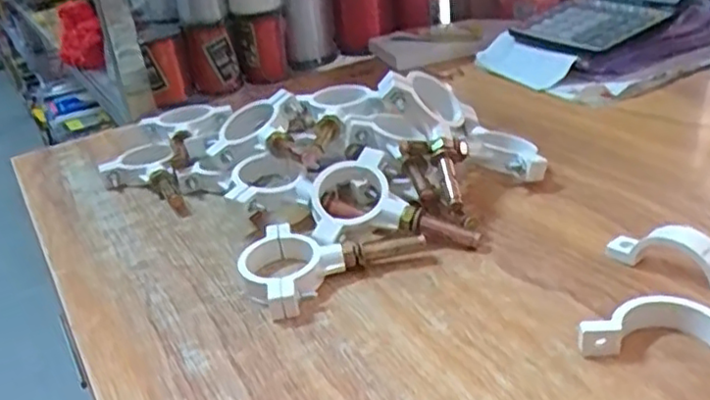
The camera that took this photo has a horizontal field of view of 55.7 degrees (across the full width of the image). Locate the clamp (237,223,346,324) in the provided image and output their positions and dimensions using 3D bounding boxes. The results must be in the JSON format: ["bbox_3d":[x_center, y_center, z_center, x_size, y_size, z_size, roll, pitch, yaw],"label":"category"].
[{"bbox_3d":[-0.047,0.046,0.446,0.063,0.022,0.067,16,36,35],"label":"clamp"}]

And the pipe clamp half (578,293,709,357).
[{"bbox_3d":[0.166,0.068,0.363,0.089,0.022,0.024,-4,29,6],"label":"pipe clamp half"}]

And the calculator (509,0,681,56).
[{"bbox_3d":[0.283,-0.215,0.761,0.177,0.042,0.137,-24,33,-29],"label":"calculator"}]

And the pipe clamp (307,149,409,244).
[{"bbox_3d":[-0.002,-0.002,0.488,0.067,0.020,0.068,-15,57,-7],"label":"pipe clamp"}]

